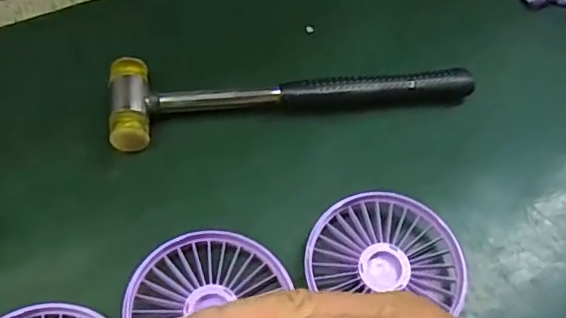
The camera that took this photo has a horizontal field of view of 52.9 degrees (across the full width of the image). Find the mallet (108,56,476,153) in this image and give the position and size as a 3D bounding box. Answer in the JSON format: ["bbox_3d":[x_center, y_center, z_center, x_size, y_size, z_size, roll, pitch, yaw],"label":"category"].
[{"bbox_3d":[0.008,-0.039,0.377,0.237,0.027,0.060,-3,58,-6],"label":"mallet"}]

